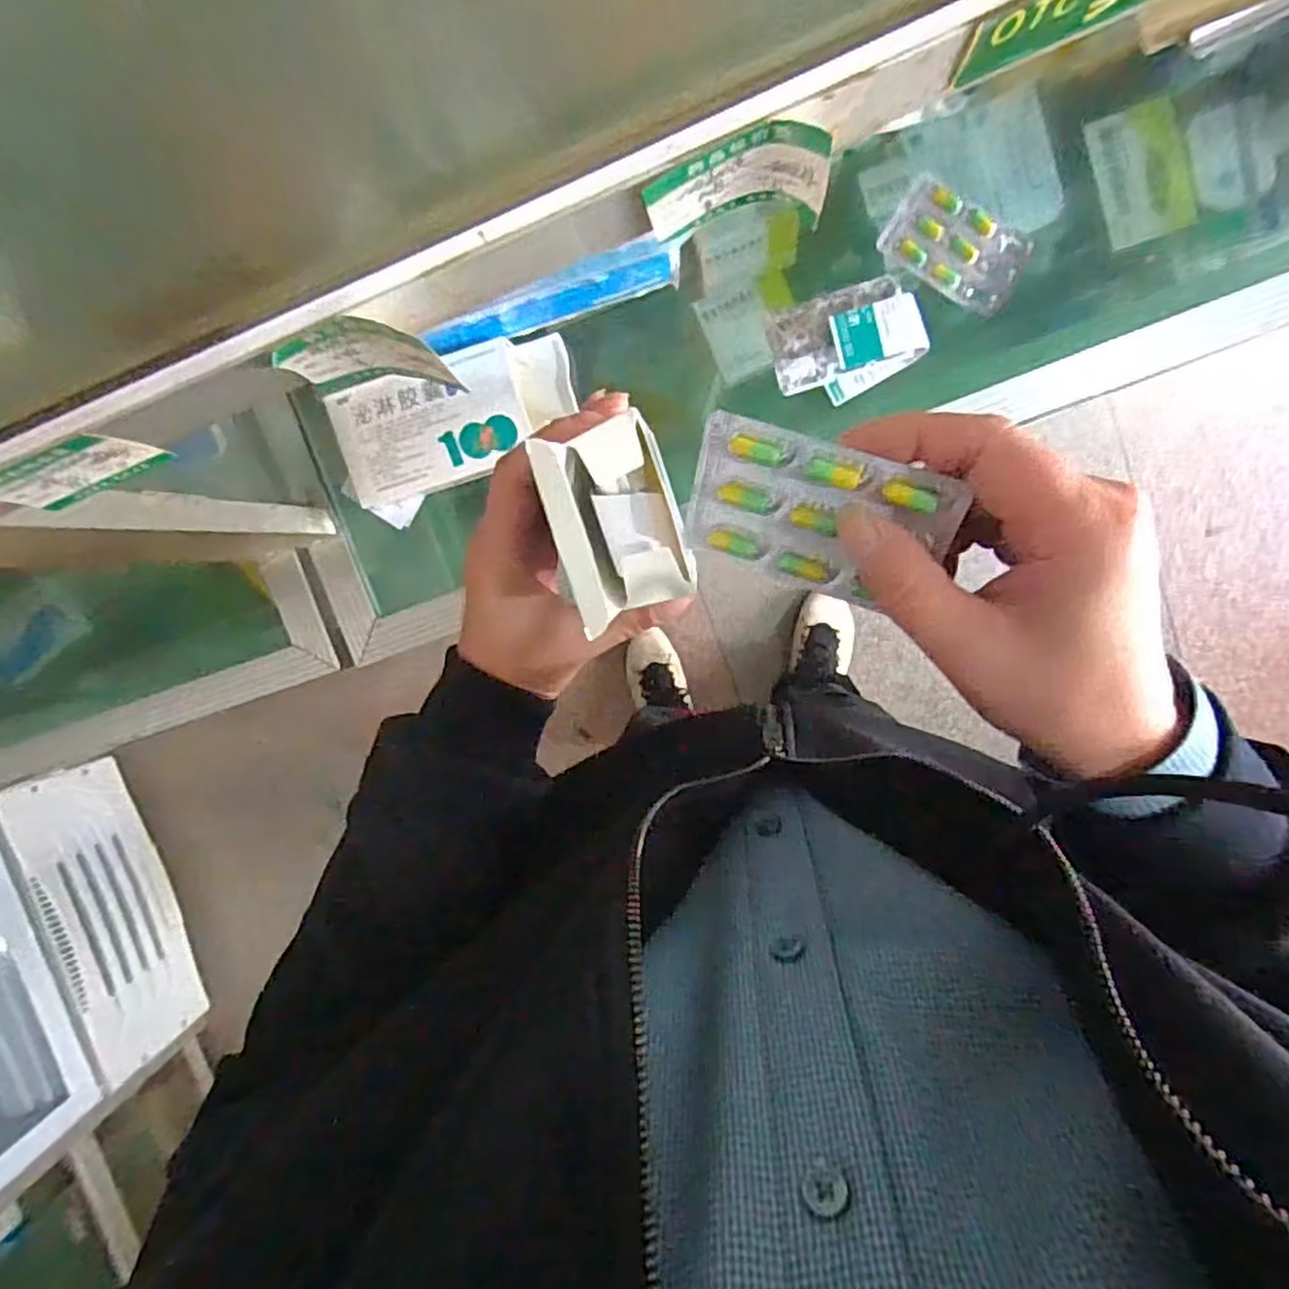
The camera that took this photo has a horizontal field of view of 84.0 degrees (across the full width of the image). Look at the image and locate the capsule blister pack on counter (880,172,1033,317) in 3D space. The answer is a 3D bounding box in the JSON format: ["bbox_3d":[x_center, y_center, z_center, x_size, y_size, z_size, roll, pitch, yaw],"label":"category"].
[{"bbox_3d":[0.208,-0.268,0.480,0.095,0.008,0.055,38,100,8],"label":"capsule blister pack on counter"}]

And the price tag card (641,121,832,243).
[{"bbox_3d":[0.029,-0.145,0.226,0.056,0.034,0.013,-8,97,7],"label":"price tag card"}]

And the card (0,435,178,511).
[{"bbox_3d":[-0.214,-0.063,0.267,0.059,0.040,0.006,-19,95,8],"label":"card"}]

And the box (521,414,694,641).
[{"bbox_3d":[-0.009,-0.051,0.288,0.045,0.047,0.075,-16,95,8],"label":"box"}]

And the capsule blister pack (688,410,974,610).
[{"bbox_3d":[0.061,-0.046,0.256,0.091,0.013,0.053,22,128,15],"label":"capsule blister pack"}]

